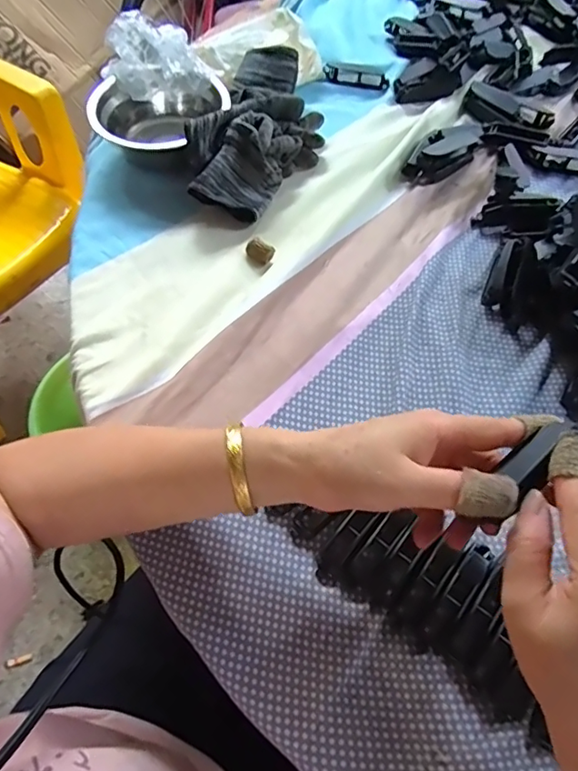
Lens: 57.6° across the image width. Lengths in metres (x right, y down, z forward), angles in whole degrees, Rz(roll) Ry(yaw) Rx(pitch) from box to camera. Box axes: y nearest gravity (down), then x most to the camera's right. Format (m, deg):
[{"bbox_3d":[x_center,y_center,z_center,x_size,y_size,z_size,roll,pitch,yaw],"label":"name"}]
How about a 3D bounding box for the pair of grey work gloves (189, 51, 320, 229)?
[{"bbox_3d":[-0.022,-0.263,0.526,0.108,0.057,0.225,14,60,6],"label":"pair of grey work gloves"}]

